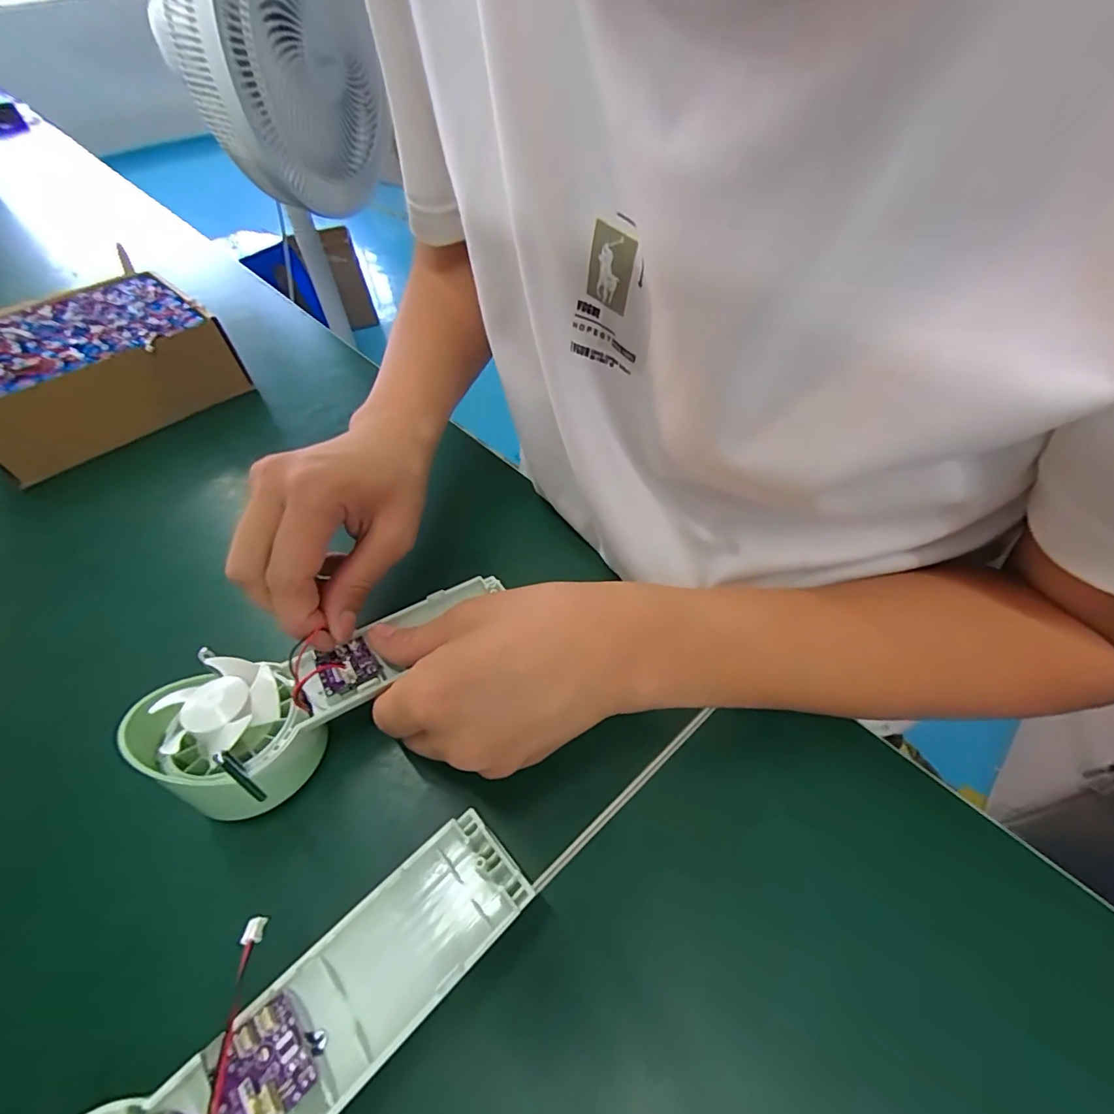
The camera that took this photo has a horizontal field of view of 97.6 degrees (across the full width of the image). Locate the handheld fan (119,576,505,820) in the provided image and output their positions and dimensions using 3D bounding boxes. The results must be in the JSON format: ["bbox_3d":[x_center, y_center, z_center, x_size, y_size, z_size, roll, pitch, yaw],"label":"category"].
[{"bbox_3d":[-0.108,0.056,0.251,0.165,0.052,0.062,-32,53,-33],"label":"handheld fan"}]

